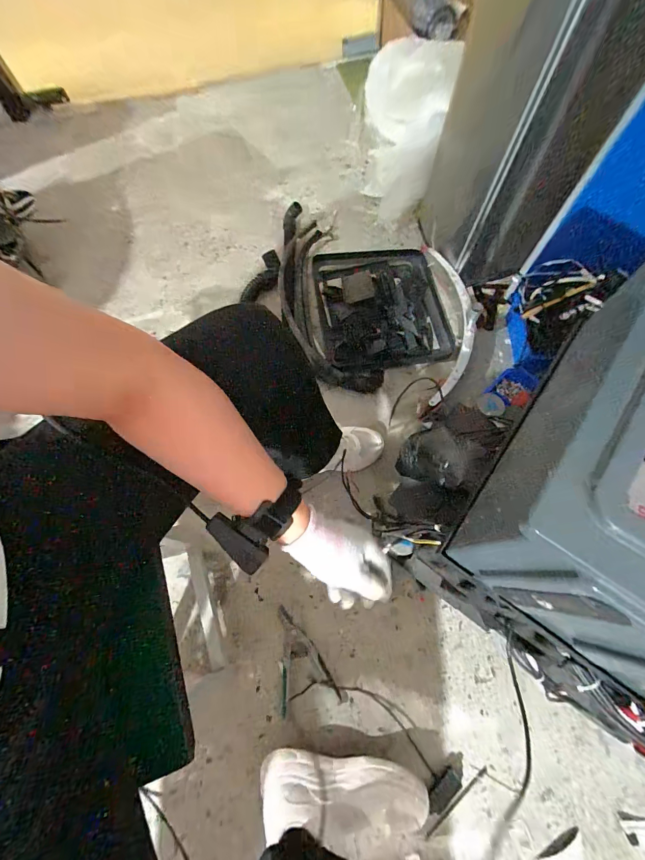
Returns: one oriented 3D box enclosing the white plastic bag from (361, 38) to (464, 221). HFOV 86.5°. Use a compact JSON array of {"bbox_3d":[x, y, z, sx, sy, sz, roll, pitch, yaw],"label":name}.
[{"bbox_3d":[0.203,-0.862,0.979,0.188,0.322,0.374,-22,68,-6],"label":"white plastic bag"}]

